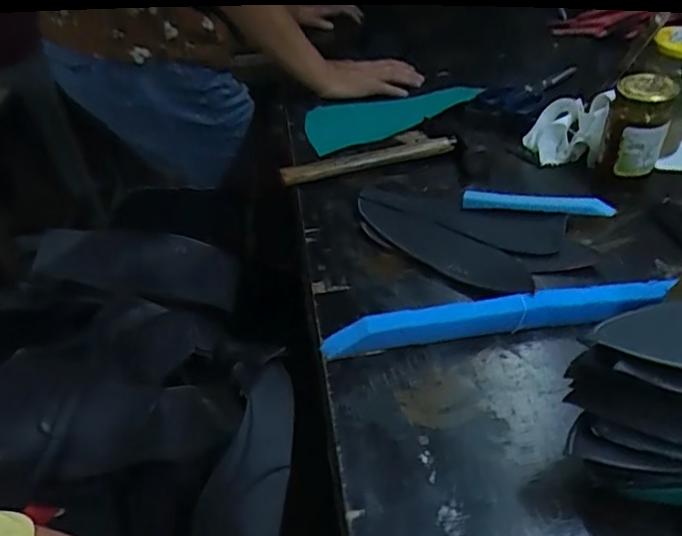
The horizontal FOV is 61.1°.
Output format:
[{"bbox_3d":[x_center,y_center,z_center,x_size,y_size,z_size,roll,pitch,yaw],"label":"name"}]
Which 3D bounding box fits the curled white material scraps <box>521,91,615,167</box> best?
[{"bbox_3d":[0.252,-0.154,0.647,0.083,0.073,0.067,14,43,20],"label":"curled white material scraps"}]

